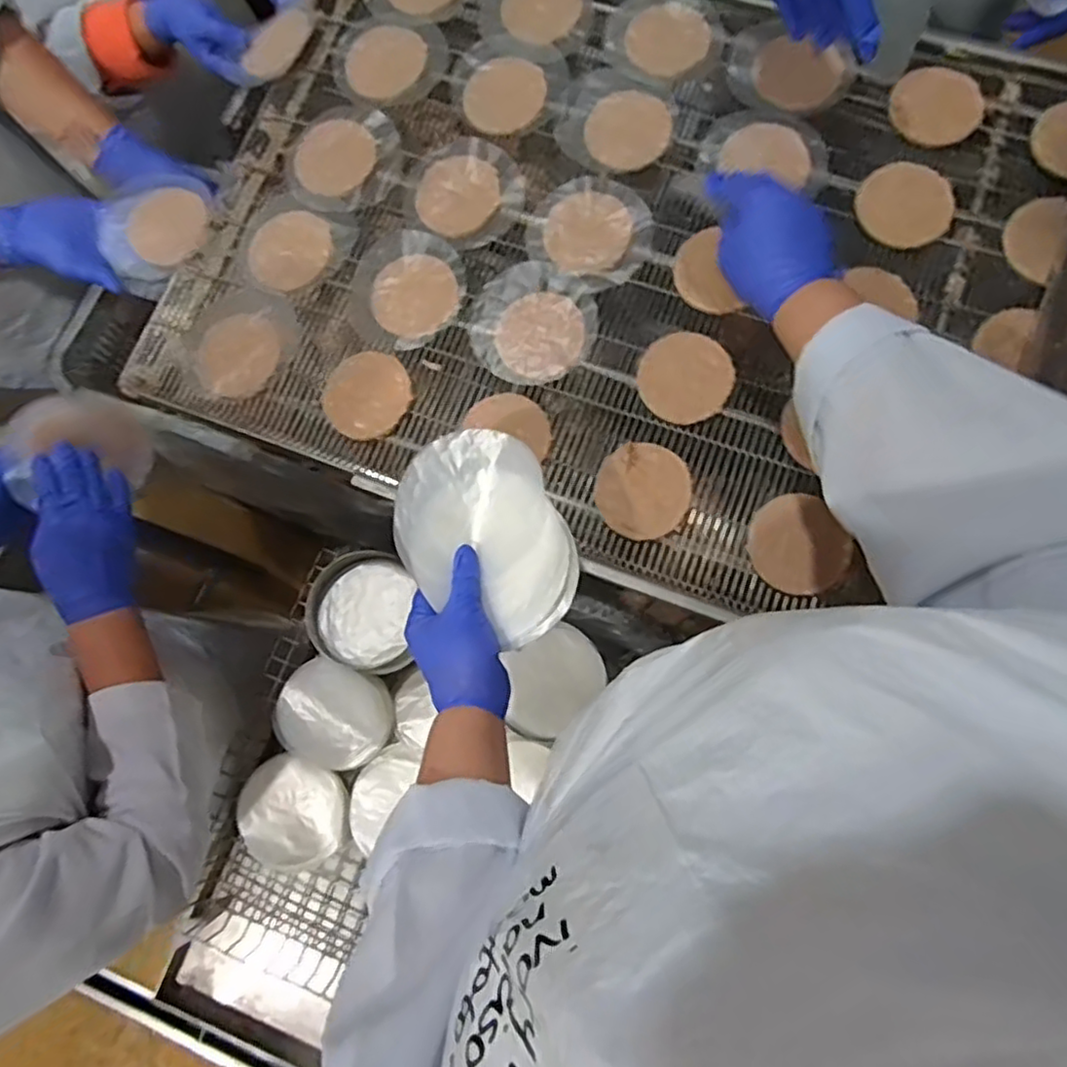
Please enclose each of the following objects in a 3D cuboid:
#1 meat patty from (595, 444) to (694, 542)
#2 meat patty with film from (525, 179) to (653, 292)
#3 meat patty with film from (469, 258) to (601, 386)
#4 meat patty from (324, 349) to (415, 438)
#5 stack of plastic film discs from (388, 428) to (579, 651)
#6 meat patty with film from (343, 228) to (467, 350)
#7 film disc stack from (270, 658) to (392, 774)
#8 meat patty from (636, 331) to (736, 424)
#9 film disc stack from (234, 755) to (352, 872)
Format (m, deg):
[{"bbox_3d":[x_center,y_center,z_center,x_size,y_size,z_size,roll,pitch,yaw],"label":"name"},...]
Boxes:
[{"bbox_3d":[0.098,-0.039,0.601,0.083,0.009,0.083,0,78,1],"label":"meat patty"},{"bbox_3d":[0.056,-0.295,0.660,0.115,0.008,0.107,0,78,1],"label":"meat patty with film"},{"bbox_3d":[-0.002,-0.198,0.643,0.114,0.010,0.111,0,78,1],"label":"meat patty with film"},{"bbox_3d":[-0.158,-0.132,0.646,0.081,0.007,0.083,-32,79,-5],"label":"meat patty"},{"bbox_3d":[-0.040,0.003,0.529,0.122,0.022,0.169,-24,79,-4],"label":"stack of plastic film discs"},{"bbox_3d":[-0.125,-0.242,0.664,0.115,0.009,0.119,0,78,1],"label":"meat patty with film"},{"bbox_3d":[-0.250,0.228,0.863,0.145,0.032,0.122,21,94,-2],"label":"film disc stack"},{"bbox_3d":[0.137,-0.142,0.617,0.079,0.014,0.082,0,78,1],"label":"meat patty"},{"bbox_3d":[-0.302,0.350,0.858,0.133,0.046,0.133,-22,79,-3],"label":"film disc stack"}]

